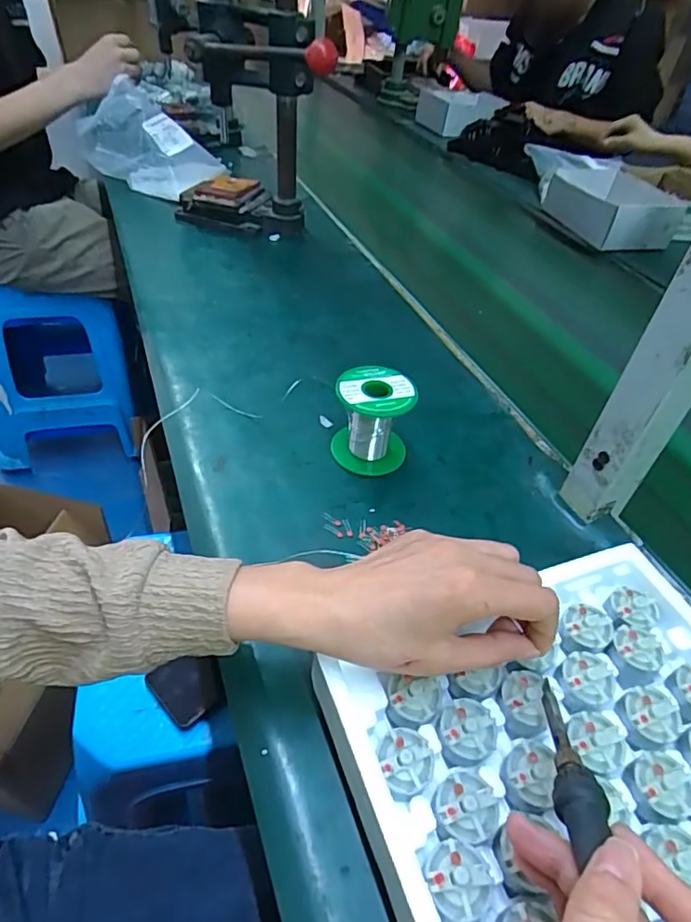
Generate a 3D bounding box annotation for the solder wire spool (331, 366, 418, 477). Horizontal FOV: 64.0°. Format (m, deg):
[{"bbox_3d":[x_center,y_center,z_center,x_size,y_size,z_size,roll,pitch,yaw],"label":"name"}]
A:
[{"bbox_3d":[0.024,-0.035,0.495,0.066,0.074,0.061,3,44,-3],"label":"solder wire spool"}]

